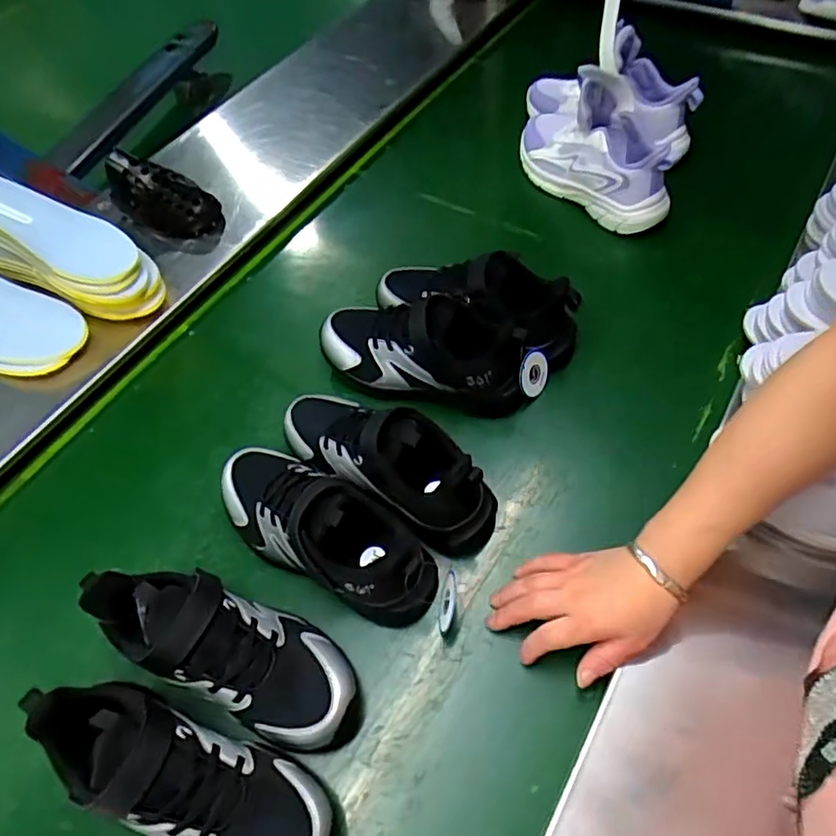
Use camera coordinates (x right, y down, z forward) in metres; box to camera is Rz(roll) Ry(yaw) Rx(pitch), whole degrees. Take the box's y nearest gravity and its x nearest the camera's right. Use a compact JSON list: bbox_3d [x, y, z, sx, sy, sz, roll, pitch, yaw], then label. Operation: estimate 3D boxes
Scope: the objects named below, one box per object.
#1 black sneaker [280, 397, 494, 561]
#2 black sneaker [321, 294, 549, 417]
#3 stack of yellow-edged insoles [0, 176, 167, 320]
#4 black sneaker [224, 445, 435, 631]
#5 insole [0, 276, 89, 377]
[{"bbox_3d":[-0.031,0.032,0.532,0.214,0.107,0.069,30,64,24],"label":"black sneaker"},{"bbox_3d":[0.011,-0.070,0.604,0.224,0.098,0.072,10,57,13],"label":"black sneaker"},{"bbox_3d":[-0.394,-0.188,0.670,0.240,0.069,0.094,28,62,0],"label":"stack of yellow-edged insoles"},{"bbox_3d":[-0.078,0.083,0.503,0.207,0.110,0.086,24,61,21],"label":"black sneaker"},{"bbox_3d":[-0.474,-0.113,0.673,0.215,0.053,0.095,22,61,20],"label":"insole"}]

